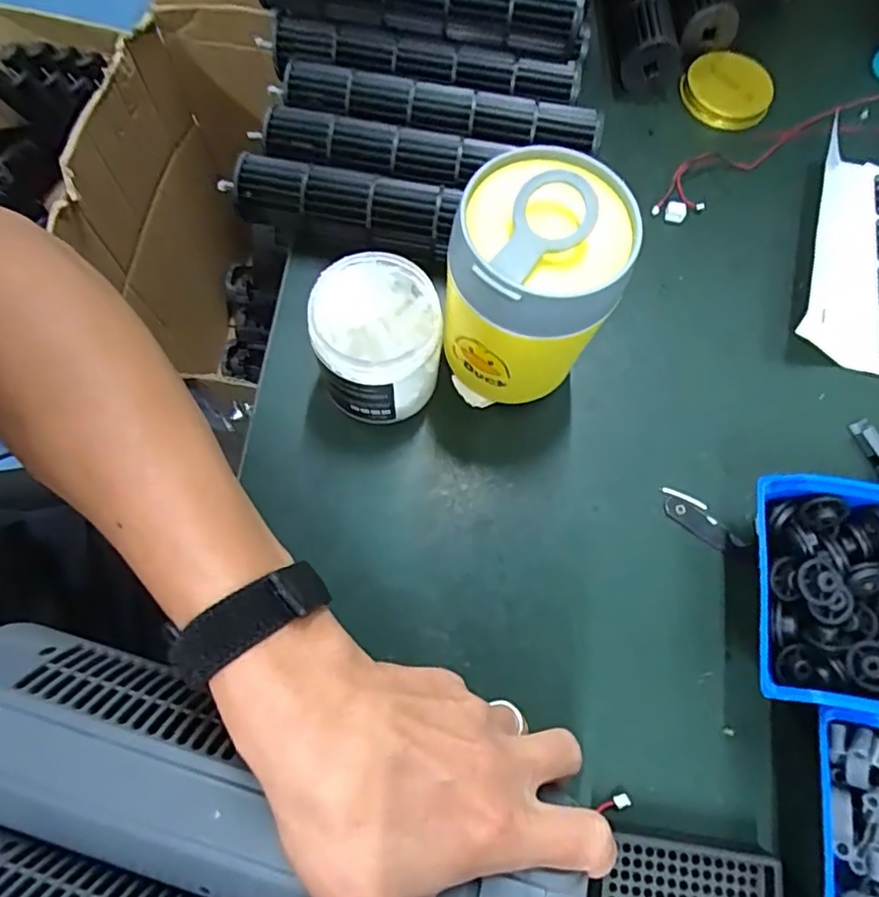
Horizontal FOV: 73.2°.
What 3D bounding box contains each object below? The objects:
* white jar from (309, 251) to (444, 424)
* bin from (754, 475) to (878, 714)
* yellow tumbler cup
[{"bbox_3d":[-0.036,-0.062,0.357,0.072,0.078,0.074,1,72,-2],"label":"white jar"},{"bbox_3d":[0.235,0.083,0.325,0.130,0.066,0.114,8,71,1],"label":"bin"},{"bbox_3d":[0.048,-0.083,0.334,0.086,0.152,0.083,1,72,-2],"label":"yellow tumbler cup"}]

